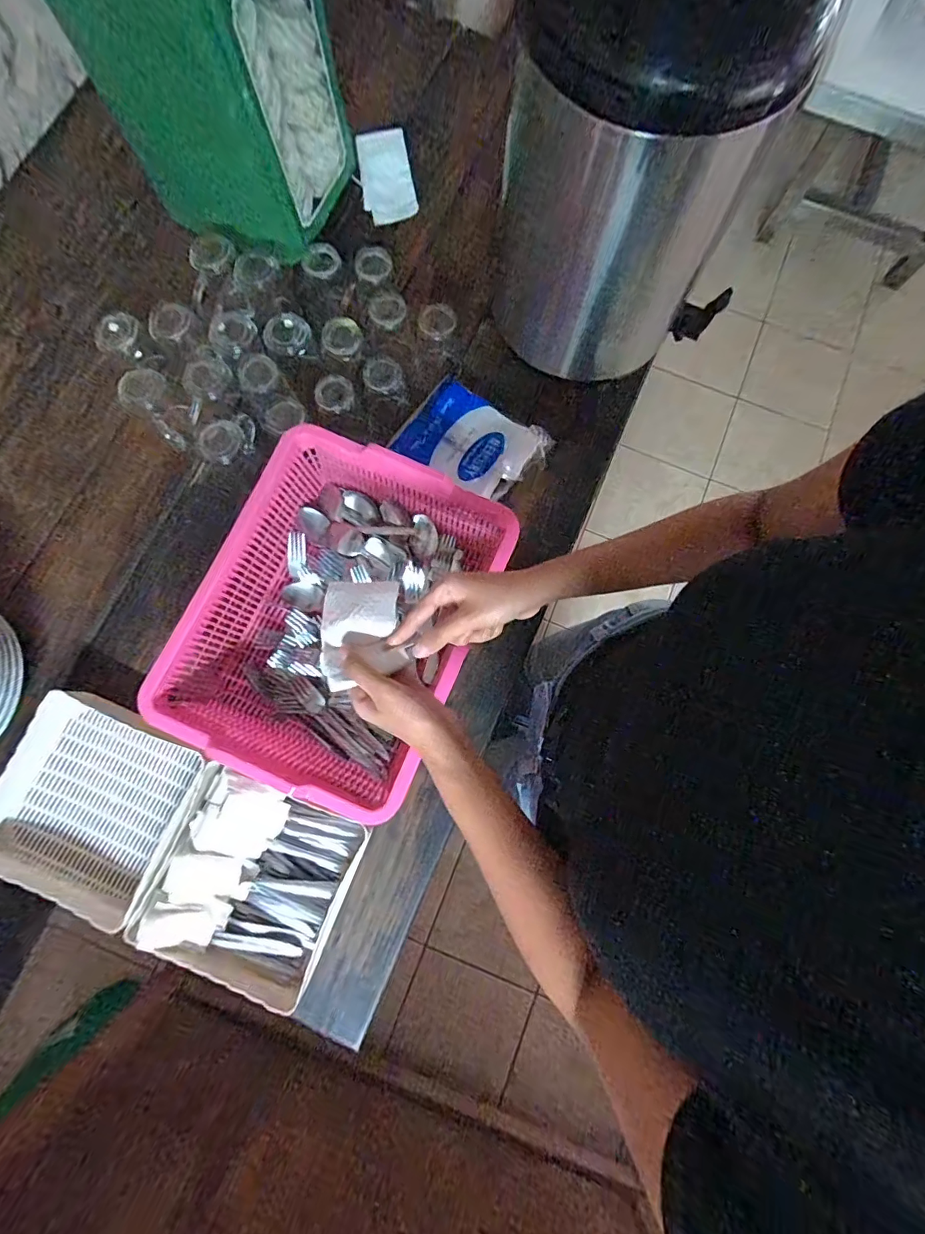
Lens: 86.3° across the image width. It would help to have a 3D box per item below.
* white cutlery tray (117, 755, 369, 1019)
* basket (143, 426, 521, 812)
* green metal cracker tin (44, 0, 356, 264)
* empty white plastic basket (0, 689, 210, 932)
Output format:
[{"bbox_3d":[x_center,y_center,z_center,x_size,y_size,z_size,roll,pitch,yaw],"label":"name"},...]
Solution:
[{"bbox_3d":[-0.244,0.310,0.575,0.204,0.064,0.212,23,79,3],"label":"white cutlery tray"},{"bbox_3d":[-0.159,-0.008,0.604,0.321,0.118,0.383,25,79,4],"label":"basket"},{"bbox_3d":[-0.306,-0.702,0.580,0.224,0.370,0.206,26,80,4],"label":"green metal cracker tin"},{"bbox_3d":[-0.452,0.231,0.600,0.242,0.067,0.231,25,79,4],"label":"empty white plastic basket"}]

